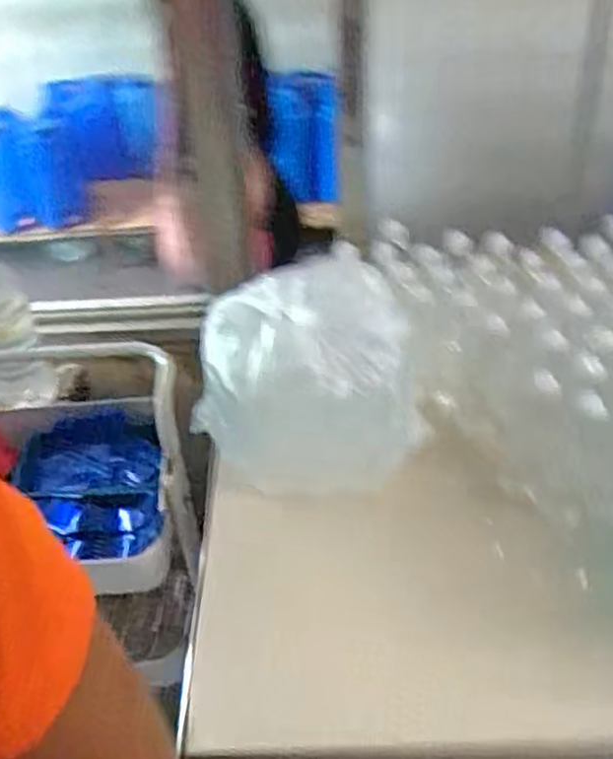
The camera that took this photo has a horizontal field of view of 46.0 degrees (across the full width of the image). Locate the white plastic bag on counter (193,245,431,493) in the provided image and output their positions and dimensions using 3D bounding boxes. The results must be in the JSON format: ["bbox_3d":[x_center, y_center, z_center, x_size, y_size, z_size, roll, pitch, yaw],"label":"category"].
[{"bbox_3d":[0.005,-0.004,0.891,0.264,0.224,0.179,-3,41,0],"label":"white plastic bag on counter"}]

